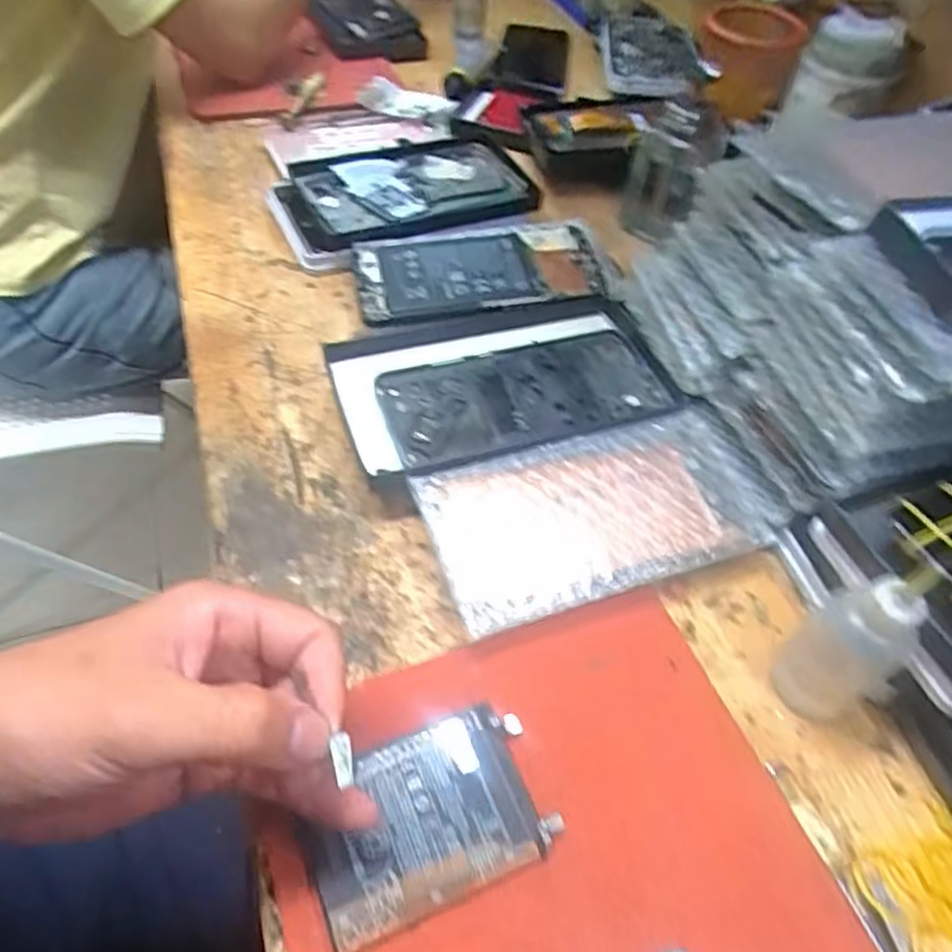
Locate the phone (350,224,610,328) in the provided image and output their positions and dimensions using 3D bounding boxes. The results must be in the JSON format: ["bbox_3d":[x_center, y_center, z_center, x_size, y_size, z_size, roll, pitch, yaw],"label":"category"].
[{"bbox_3d":[0.002,-0.141,0.474,0.161,0.013,0.080,-8,53,-12],"label":"phone"}]

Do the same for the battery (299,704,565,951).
[{"bbox_3d":[-0.018,0.133,0.273,0.091,0.006,0.063,-15,58,-20],"label":"battery"}]

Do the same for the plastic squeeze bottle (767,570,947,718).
[{"bbox_3d":[0.160,0.072,0.295,0.039,0.091,0.038,-23,57,-22],"label":"plastic squeeze bottle"}]

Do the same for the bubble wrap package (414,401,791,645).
[{"bbox_3d":[0.066,0.018,0.359,0.176,0.026,0.090,-15,55,-17],"label":"bubble wrap package"}]

